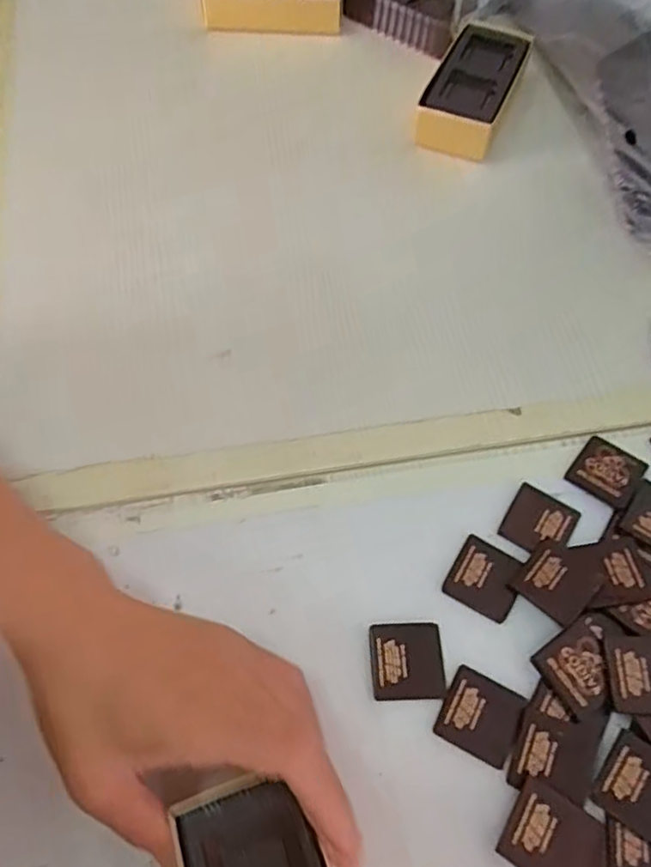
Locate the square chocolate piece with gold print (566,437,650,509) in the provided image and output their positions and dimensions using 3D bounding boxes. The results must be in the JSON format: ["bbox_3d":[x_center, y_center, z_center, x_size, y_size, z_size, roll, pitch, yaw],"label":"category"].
[{"bbox_3d":[0.156,0.021,0.359,0.033,0.006,0.034,36,68,17],"label":"square chocolate piece with gold print"}]

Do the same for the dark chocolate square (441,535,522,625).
[{"bbox_3d":[0.081,0.073,0.329,0.034,0.004,0.035,26,66,13],"label":"dark chocolate square"}]

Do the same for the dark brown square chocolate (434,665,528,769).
[{"bbox_3d":[0.072,0.130,0.299,0.034,0.004,0.034,25,65,12],"label":"dark brown square chocolate"}]

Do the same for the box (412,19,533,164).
[{"bbox_3d":[0.111,-0.259,0.486,0.055,0.028,0.127,20,64,10],"label":"box"}]

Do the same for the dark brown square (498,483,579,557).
[{"bbox_3d":[0.113,0.047,0.344,0.033,0.005,0.037,30,67,15],"label":"dark brown square"}]

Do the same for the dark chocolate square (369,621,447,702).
[{"bbox_3d":[0.039,0.109,0.311,0.034,0.004,0.035,-2,63,-1],"label":"dark chocolate square"}]

